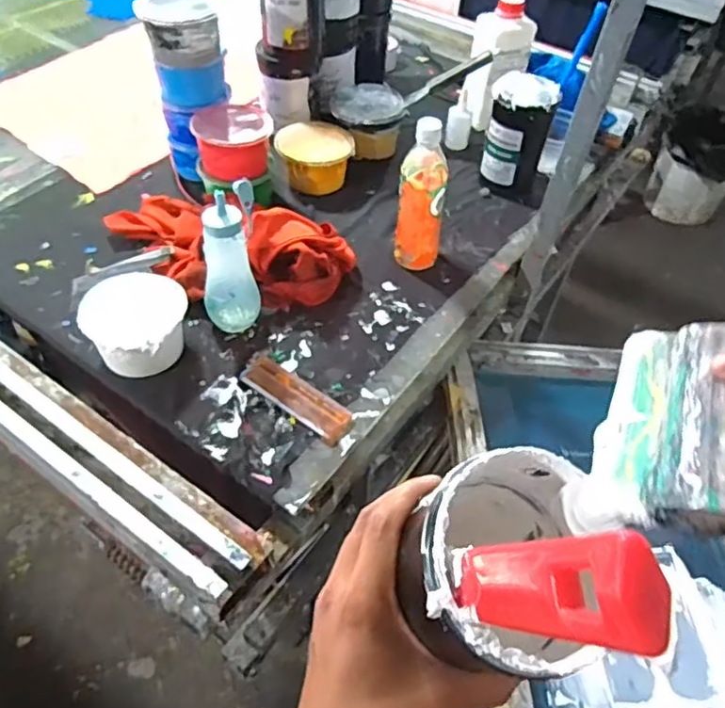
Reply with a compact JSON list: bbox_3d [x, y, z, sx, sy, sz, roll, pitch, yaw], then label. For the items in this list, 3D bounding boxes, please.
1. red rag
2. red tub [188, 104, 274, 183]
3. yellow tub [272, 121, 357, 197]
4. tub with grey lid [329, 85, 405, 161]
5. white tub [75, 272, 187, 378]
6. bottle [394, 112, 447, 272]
[{"bbox_3d":[-0.078,-0.141,0.844,0.109,0.108,0.147,25,50,15],"label":"red rag"},{"bbox_3d":[-0.195,-0.320,0.936,0.116,0.067,0.106,-11,51,-16],"label":"red tub"},{"bbox_3d":[-0.078,-0.319,1.024,0.129,0.061,0.101,-3,49,-9],"label":"yellow tub"},{"bbox_3d":[0.007,-0.410,1.096,0.127,0.064,0.150,1,48,-6],"label":"tub with grey lid"},{"bbox_3d":[-0.275,-0.029,0.764,0.110,0.087,0.115,3,48,-4],"label":"white tub"},{"bbox_3d":[0.082,-0.211,0.860,0.068,0.213,0.055,6,48,-1],"label":"bottle"}]

